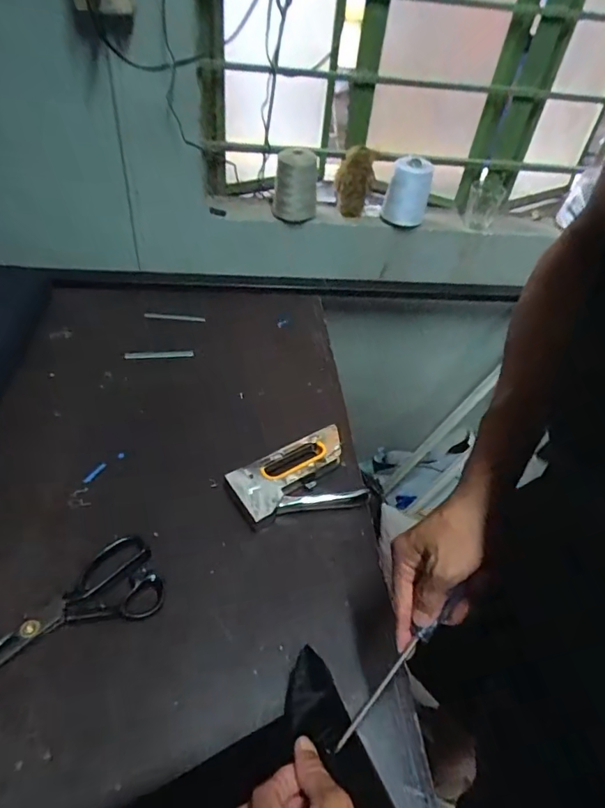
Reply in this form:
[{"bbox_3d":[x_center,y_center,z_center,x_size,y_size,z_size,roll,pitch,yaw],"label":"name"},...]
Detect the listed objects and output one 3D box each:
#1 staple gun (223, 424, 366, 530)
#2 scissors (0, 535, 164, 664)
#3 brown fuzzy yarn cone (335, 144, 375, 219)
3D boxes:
[{"bbox_3d":[-0.013,0.097,0.652,0.166,0.031,0.118,-12,48,-16],"label":"staple gun"},{"bbox_3d":[-0.264,0.223,0.501,0.242,0.019,0.089,-25,52,-27],"label":"scissors"},{"bbox_3d":[0.095,-0.406,0.916,0.069,0.111,0.051,9,45,4],"label":"brown fuzzy yarn cone"}]

